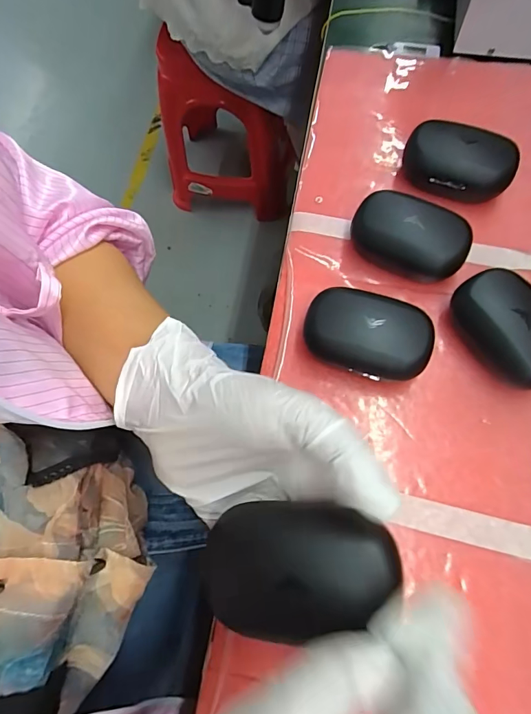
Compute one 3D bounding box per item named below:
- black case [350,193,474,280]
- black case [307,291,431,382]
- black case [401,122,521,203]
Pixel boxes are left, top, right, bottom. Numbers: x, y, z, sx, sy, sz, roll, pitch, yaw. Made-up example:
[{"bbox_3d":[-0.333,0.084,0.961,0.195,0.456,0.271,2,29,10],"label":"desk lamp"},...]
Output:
[{"bbox_3d":[0.109,-0.091,0.317,0.085,0.040,0.054,24,72,11],"label":"black case"},{"bbox_3d":[0.071,-0.015,0.291,0.085,0.037,0.057,21,71,10],"label":"black case"},{"bbox_3d":[0.155,-0.155,0.338,0.084,0.037,0.054,21,71,11],"label":"black case"}]

